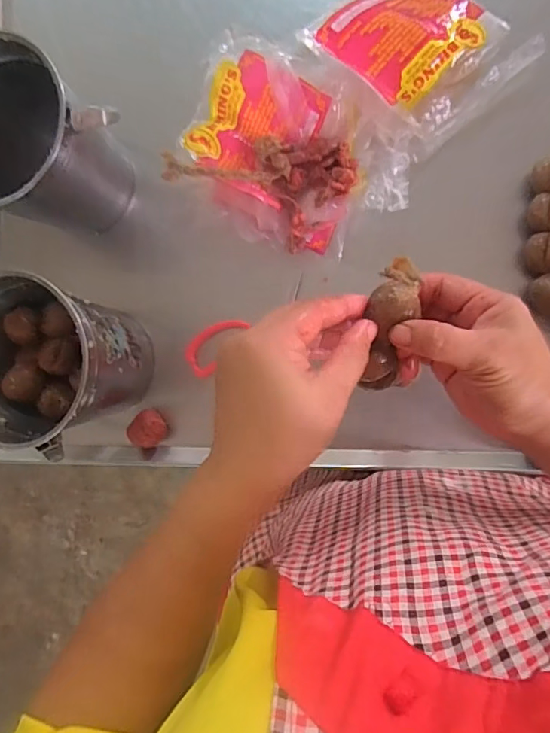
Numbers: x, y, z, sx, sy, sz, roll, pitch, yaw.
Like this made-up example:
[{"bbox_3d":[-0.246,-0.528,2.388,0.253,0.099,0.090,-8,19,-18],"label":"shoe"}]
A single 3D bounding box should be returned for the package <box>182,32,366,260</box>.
[{"bbox_3d":[0.002,-0.197,0.420,0.164,0.053,0.152,24,94,10],"label":"package"}]

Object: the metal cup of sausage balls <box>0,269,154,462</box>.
[{"bbox_3d":[-0.196,-0.003,0.417,0.129,0.122,0.122,0,89,11],"label":"metal cup of sausage balls"}]

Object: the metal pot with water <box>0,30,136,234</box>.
[{"bbox_3d":[-0.212,-0.190,0.424,0.125,0.139,0.125,0,89,11],"label":"metal pot with water"}]

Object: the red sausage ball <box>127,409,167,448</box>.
[{"bbox_3d":[-0.122,0.061,0.475,0.033,0.040,0.034,0,89,11],"label":"red sausage ball"}]

